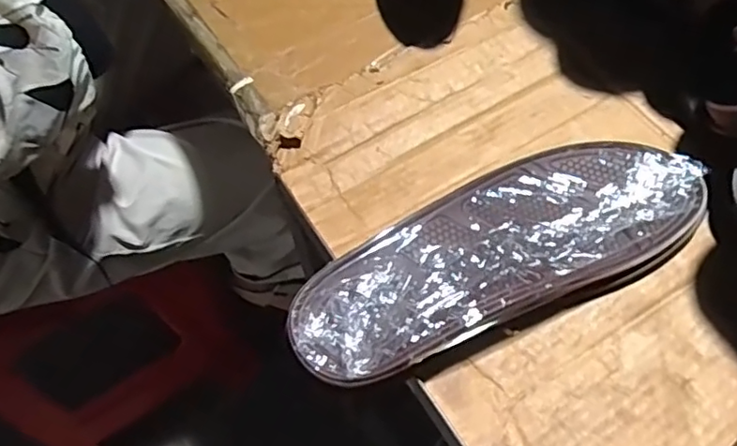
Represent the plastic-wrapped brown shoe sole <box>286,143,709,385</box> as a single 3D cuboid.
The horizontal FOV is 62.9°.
[{"bbox_3d":[0.080,0.014,0.368,0.266,0.030,0.100,-26,62,-12],"label":"plastic-wrapped brown shoe sole"}]

